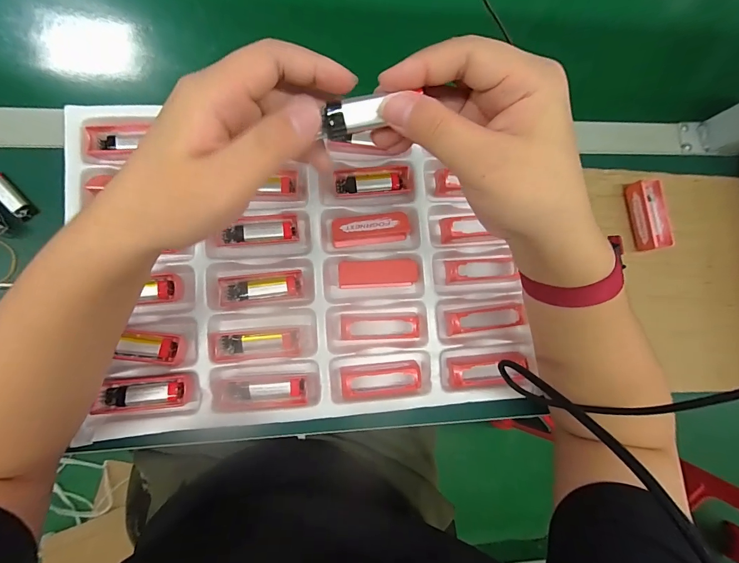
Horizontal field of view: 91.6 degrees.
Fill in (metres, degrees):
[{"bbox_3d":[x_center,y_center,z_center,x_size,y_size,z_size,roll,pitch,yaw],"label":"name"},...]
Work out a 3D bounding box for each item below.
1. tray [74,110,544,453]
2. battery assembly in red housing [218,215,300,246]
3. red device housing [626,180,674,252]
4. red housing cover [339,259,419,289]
[{"bbox_3d":[-0.056,-0.006,0.359,0.440,0.036,0.290,1,85,-7],"label":"tray"},{"bbox_3d":[-0.110,-0.051,0.361,0.075,0.012,0.026,-5,85,-8],"label":"battery assembly in red housing"},{"bbox_3d":[0.317,-0.075,0.408,0.032,0.019,0.076,-5,85,-8],"label":"red device housing"},{"bbox_3d":[0.010,-0.008,0.382,0.083,0.008,0.029,-3,85,-7],"label":"red housing cover"}]

